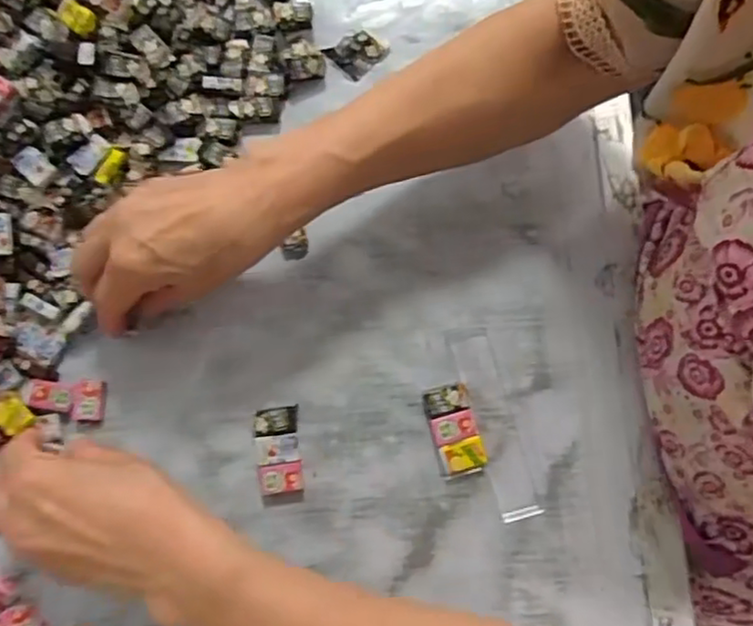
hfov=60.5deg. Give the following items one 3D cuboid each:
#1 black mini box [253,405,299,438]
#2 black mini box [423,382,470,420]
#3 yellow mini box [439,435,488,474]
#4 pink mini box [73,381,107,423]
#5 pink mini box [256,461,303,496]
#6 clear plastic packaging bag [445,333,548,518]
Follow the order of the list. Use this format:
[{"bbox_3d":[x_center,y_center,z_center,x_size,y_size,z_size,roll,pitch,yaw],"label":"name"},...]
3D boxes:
[{"bbox_3d":[-0.063,0.068,0.406,0.028,0.006,0.017,-7,79,-2],"label":"black mini box"},{"bbox_3d":[0.043,0.055,0.404,0.027,0.008,0.017,-15,80,-3],"label":"black mini box"},{"bbox_3d":[0.053,0.087,0.397,0.026,0.009,0.018,-17,80,-4],"label":"yellow mini box"},{"bbox_3d":[-0.181,0.055,0.407,0.018,0.005,0.025,3,79,0],"label":"pink mini box"},{"bbox_3d":[-0.058,0.101,0.396,0.026,0.009,0.018,-8,79,-2],"label":"pink mini box"},{"bbox_3d":[0.074,0.067,0.404,0.026,0.005,0.118,-15,79,-3],"label":"clear plastic packaging bag"}]

